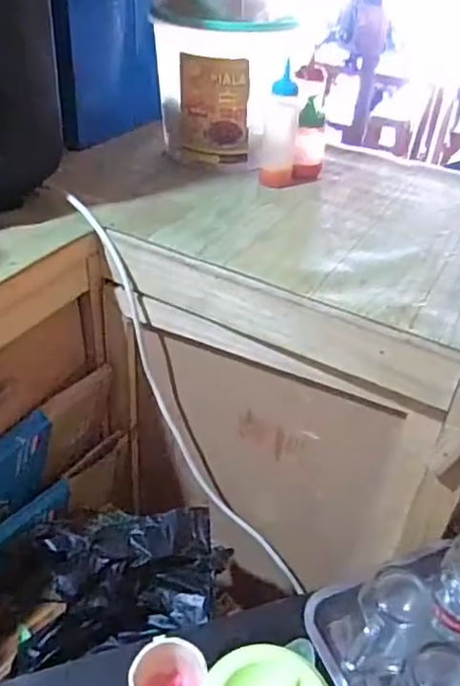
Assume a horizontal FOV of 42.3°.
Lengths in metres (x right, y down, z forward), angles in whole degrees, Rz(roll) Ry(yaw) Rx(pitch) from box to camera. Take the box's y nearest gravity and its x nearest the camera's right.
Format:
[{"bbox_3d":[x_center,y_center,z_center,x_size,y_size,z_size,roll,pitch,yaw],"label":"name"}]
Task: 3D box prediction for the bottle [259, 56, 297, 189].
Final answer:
[{"bbox_3d":[0.083,-0.362,1.001,0.057,0.184,0.055,1,39,-4],"label":"bottle"}]

